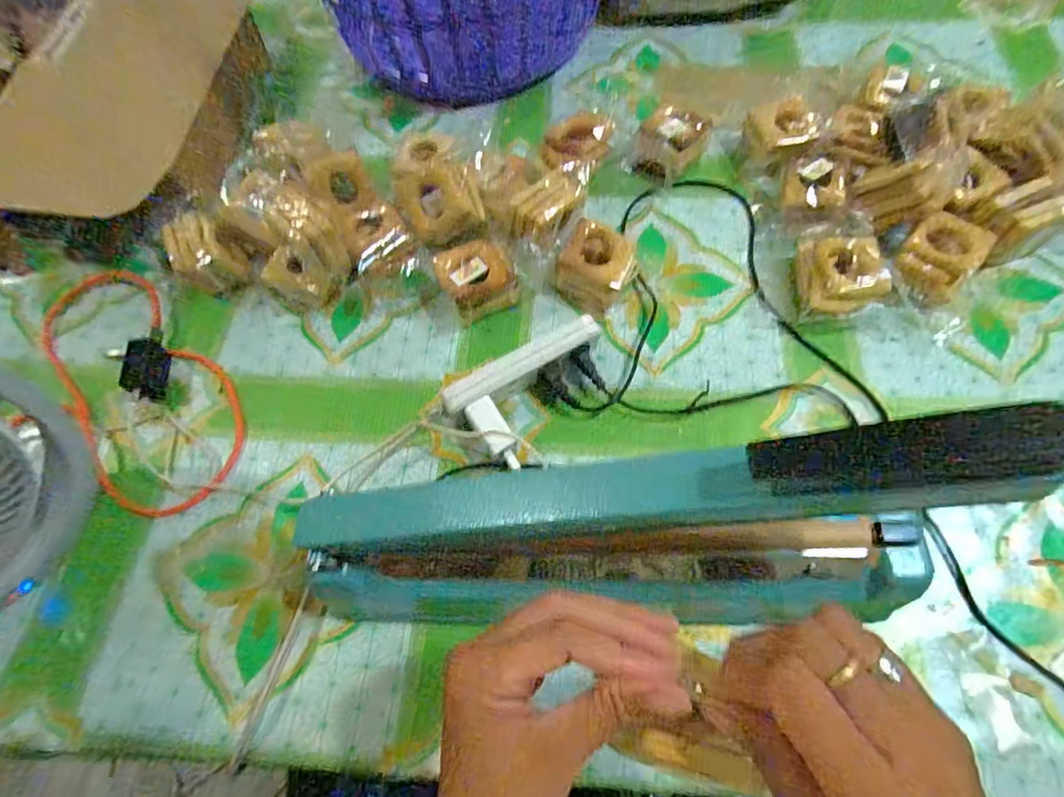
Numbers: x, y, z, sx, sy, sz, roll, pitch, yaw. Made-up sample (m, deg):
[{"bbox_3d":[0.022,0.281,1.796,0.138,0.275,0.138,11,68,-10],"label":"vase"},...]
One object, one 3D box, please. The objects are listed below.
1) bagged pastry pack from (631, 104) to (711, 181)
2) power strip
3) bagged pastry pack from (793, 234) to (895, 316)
[{"bbox_3d":[0.140,-0.260,0.574,0.071,0.048,0.063,17,67,10],"label":"bagged pastry pack"},{"bbox_3d":[-0.009,-0.026,0.478,0.144,0.040,0.026,-30,67,-11],"label":"power strip"},{"bbox_3d":[0.278,-0.110,0.501,0.070,0.042,0.070,0,65,3],"label":"bagged pastry pack"}]

